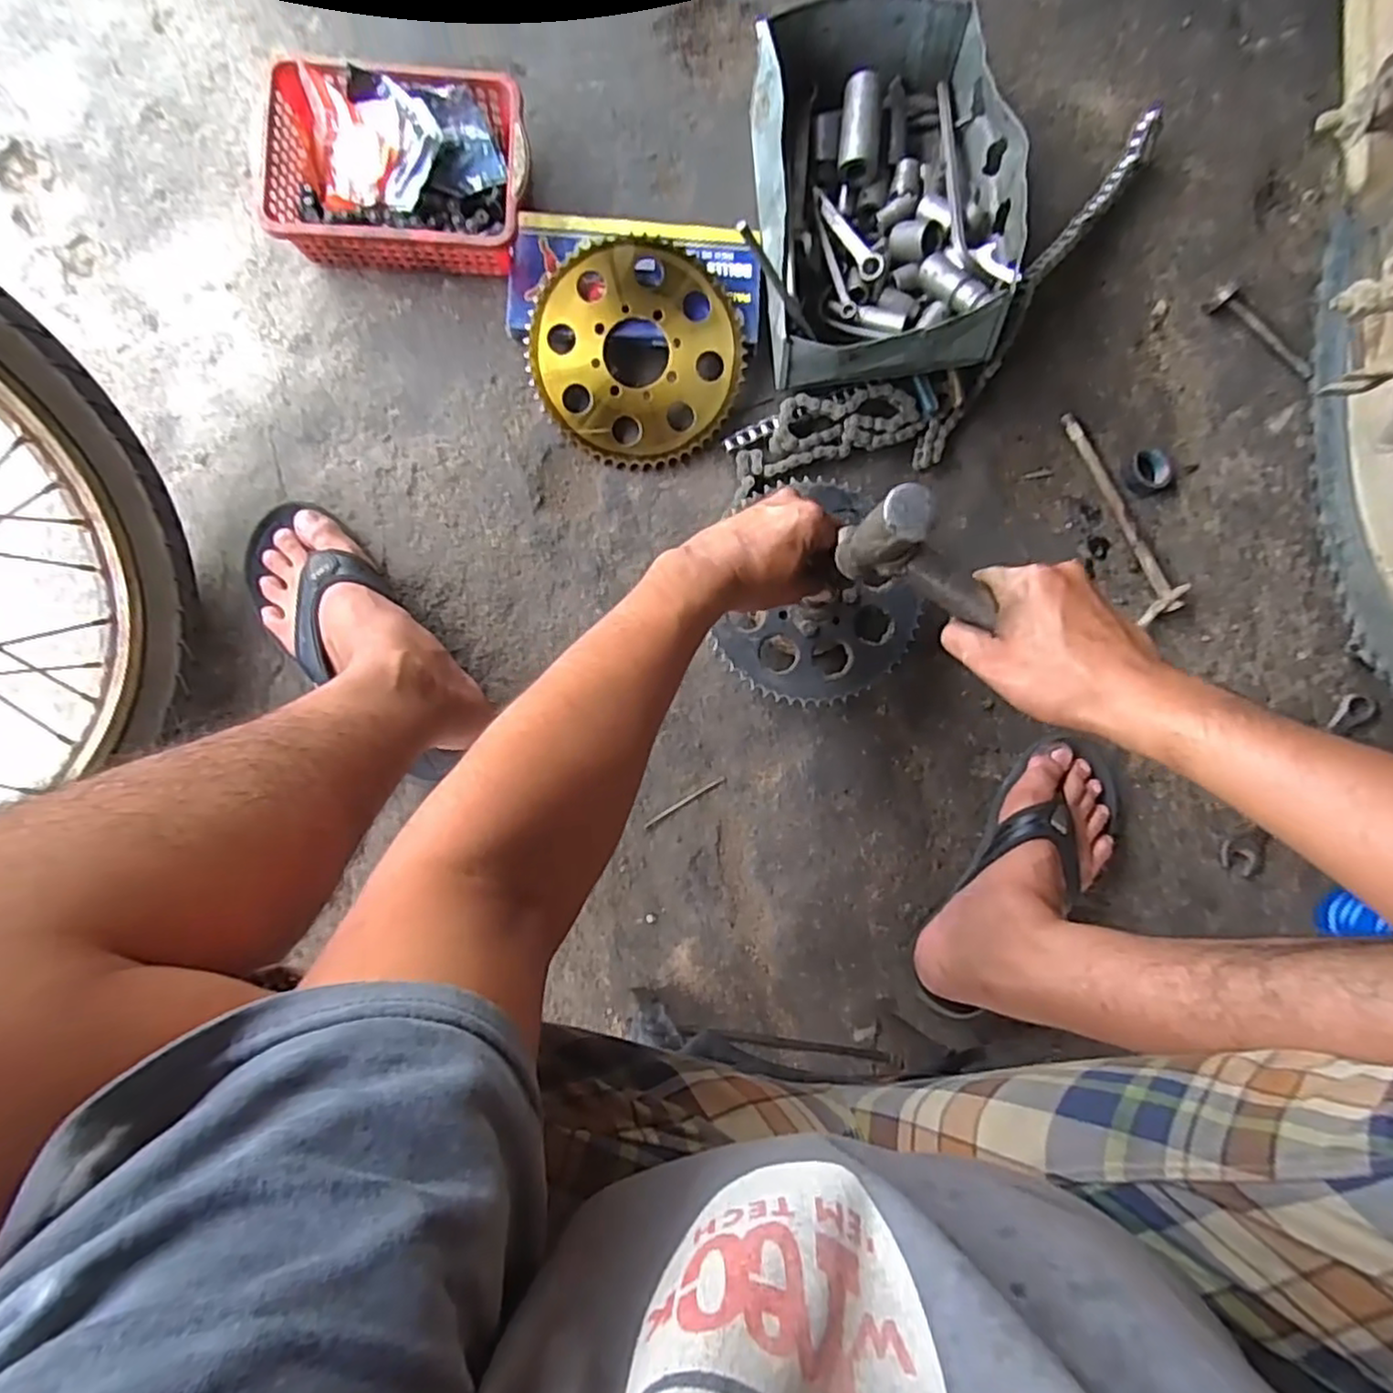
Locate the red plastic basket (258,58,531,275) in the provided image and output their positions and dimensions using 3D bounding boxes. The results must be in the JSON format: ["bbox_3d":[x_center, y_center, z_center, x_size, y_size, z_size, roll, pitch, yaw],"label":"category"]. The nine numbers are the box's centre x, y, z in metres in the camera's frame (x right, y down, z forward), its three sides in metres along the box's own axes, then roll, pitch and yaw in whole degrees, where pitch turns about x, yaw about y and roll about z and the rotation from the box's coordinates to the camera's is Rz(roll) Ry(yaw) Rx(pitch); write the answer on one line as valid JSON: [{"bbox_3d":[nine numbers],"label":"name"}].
[{"bbox_3d":[-0.271,-0.484,0.645,0.225,0.067,0.158,-2,87,-4],"label":"red plastic basket"}]

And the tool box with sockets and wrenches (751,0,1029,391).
[{"bbox_3d":[0.173,-0.469,0.657,0.225,0.111,0.352,-2,87,-4],"label":"tool box with sockets and wrenches"}]

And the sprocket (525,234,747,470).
[{"bbox_3d":[-0.057,-0.329,0.664,0.200,0.011,0.201,0,100,-2],"label":"sprocket"}]

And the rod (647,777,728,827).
[{"bbox_3d":[-0.011,0.103,0.671,0.089,0.004,0.007,-31,90,-5],"label":"rod"}]

